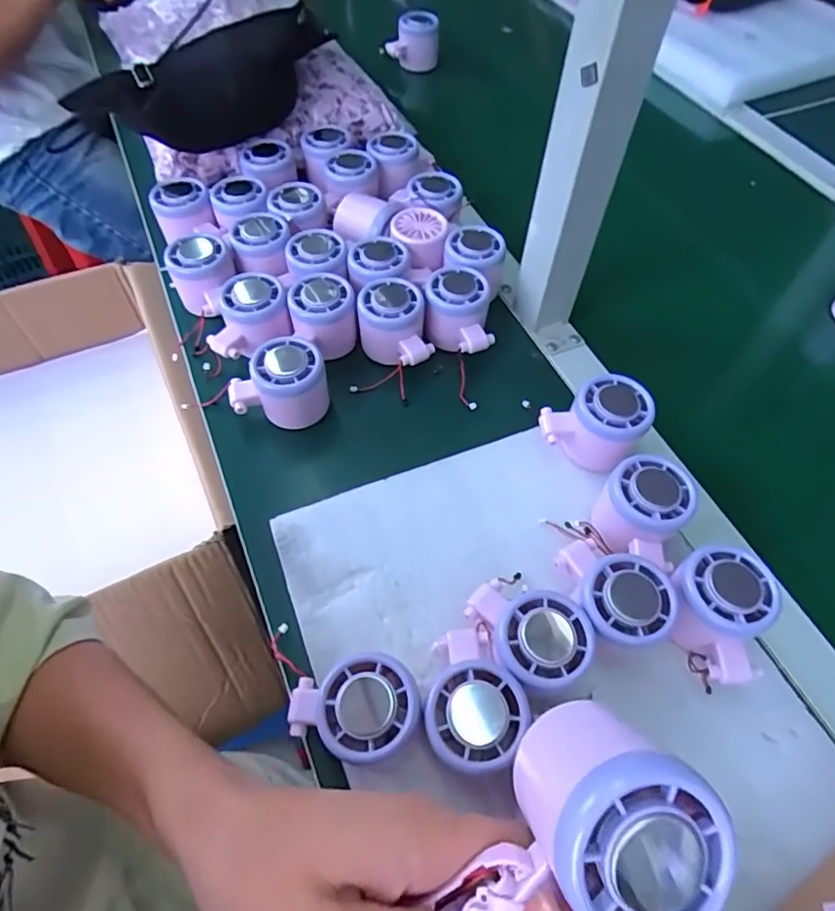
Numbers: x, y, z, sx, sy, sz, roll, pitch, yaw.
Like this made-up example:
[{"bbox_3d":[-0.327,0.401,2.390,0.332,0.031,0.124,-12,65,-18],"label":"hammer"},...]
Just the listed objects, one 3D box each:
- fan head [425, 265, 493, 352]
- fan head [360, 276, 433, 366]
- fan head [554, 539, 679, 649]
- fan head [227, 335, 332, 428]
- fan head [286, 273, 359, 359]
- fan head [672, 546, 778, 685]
[{"bbox_3d":[0.033,-0.122,0.492,0.055,0.053,0.072,-6,58,-5],"label":"fan head"},{"bbox_3d":[-0.021,-0.110,0.484,0.055,0.054,0.070,-8,58,-6],"label":"fan head"},{"bbox_3d":[0.120,0.088,0.356,0.054,0.053,0.074,-21,60,-13],"label":"fan head"},{"bbox_3d":[-0.110,-0.058,0.448,0.073,0.050,0.050,3,57,1],"label":"fan head"},{"bbox_3d":[-0.082,-0.123,0.488,0.054,0.052,0.056,0,57,0],"label":"fan head"},{"bbox_3d":[0.188,0.101,0.351,0.057,0.059,0.071,-17,59,-11],"label":"fan head"}]

